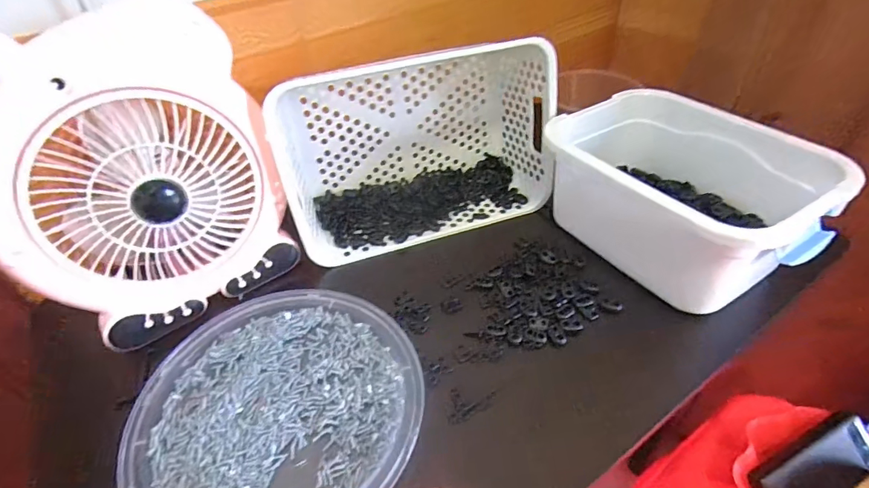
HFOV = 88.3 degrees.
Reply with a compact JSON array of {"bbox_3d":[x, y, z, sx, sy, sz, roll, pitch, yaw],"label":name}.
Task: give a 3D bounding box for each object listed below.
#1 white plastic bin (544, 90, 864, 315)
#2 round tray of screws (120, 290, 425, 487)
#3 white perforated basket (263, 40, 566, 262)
[{"bbox_3d":[0.246,-0.058,0.490,0.181,0.123,0.271,-25,46,-21],"label":"white plastic bin"},{"bbox_3d":[-0.136,0.133,0.390,0.232,0.018,0.239,-3,42,2],"label":"round tray of screws"},{"bbox_3d":[-0.022,-0.118,0.544,0.311,0.168,0.149,-15,43,-11],"label":"white perforated basket"}]

